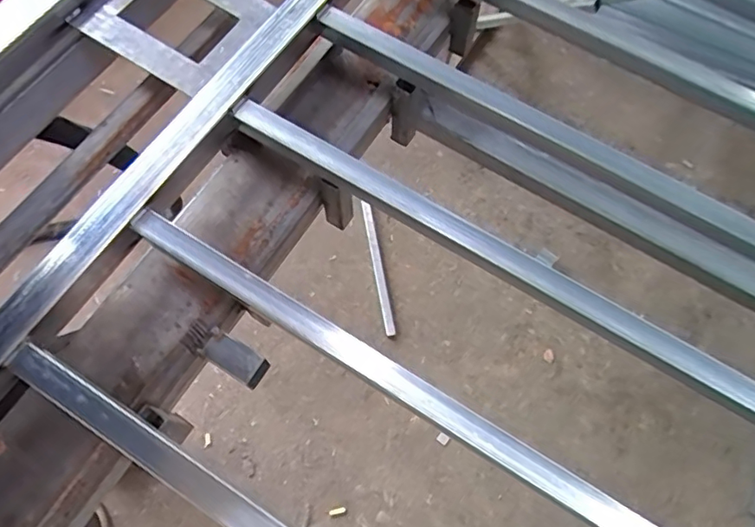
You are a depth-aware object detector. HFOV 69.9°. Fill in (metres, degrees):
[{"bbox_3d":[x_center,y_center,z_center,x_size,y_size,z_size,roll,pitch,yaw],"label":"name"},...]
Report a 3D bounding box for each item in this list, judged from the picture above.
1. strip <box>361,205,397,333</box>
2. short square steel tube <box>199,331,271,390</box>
[{"bbox_3d":[0.003,0.013,1.302,0.022,0.019,0.322,-11,89,-6],"label":"strip"},{"bbox_3d":[-0.114,0.077,0.431,0.049,0.019,0.024,30,69,9],"label":"short square steel tube"}]

